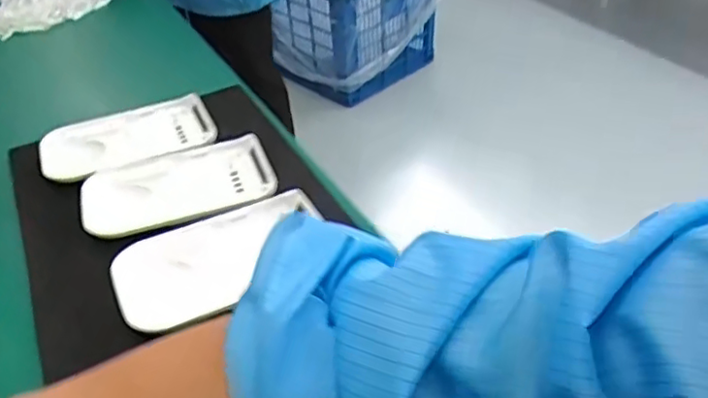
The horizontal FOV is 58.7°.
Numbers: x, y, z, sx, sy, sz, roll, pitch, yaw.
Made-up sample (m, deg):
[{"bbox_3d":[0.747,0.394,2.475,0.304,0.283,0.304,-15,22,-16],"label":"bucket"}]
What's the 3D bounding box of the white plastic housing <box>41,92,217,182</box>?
[{"bbox_3d":[-0.221,-0.058,0.621,0.158,0.022,0.097,-18,41,-17],"label":"white plastic housing"}]

